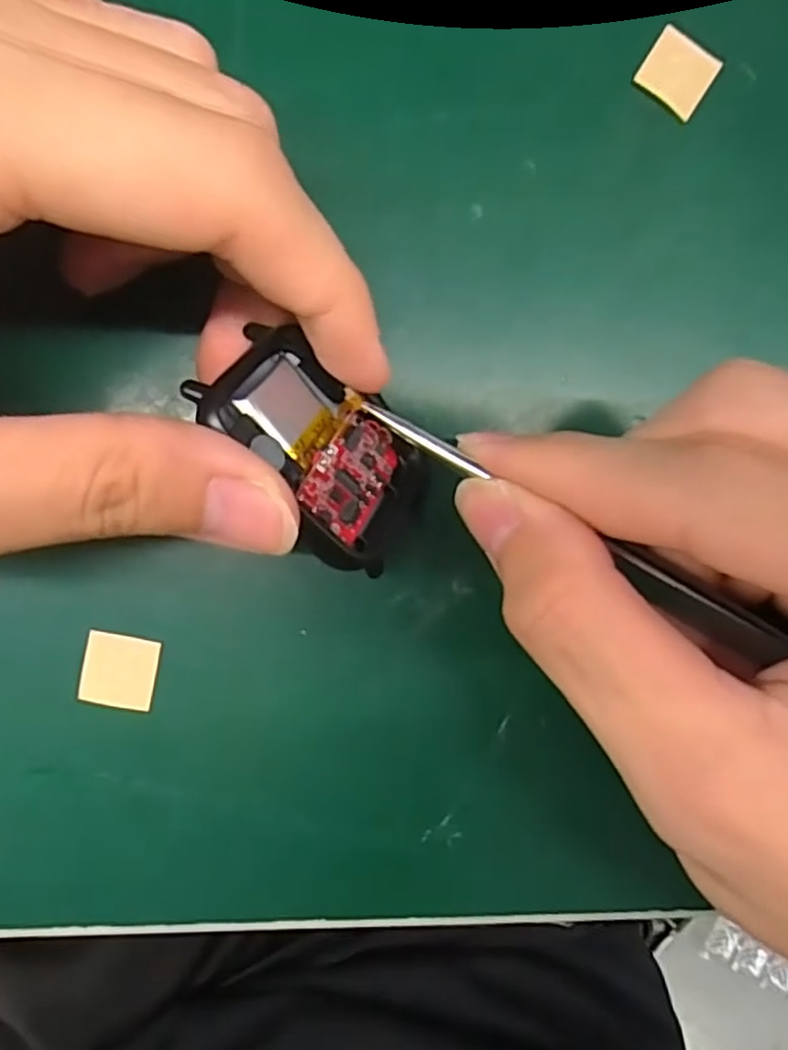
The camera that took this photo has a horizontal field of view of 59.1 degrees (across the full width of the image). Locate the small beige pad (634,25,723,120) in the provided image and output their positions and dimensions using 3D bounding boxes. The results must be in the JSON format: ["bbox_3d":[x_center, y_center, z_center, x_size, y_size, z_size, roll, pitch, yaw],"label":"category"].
[{"bbox_3d":[0.063,-0.101,0.154,0.015,0.004,0.014,32,89,-6],"label":"small beige pad"}]

